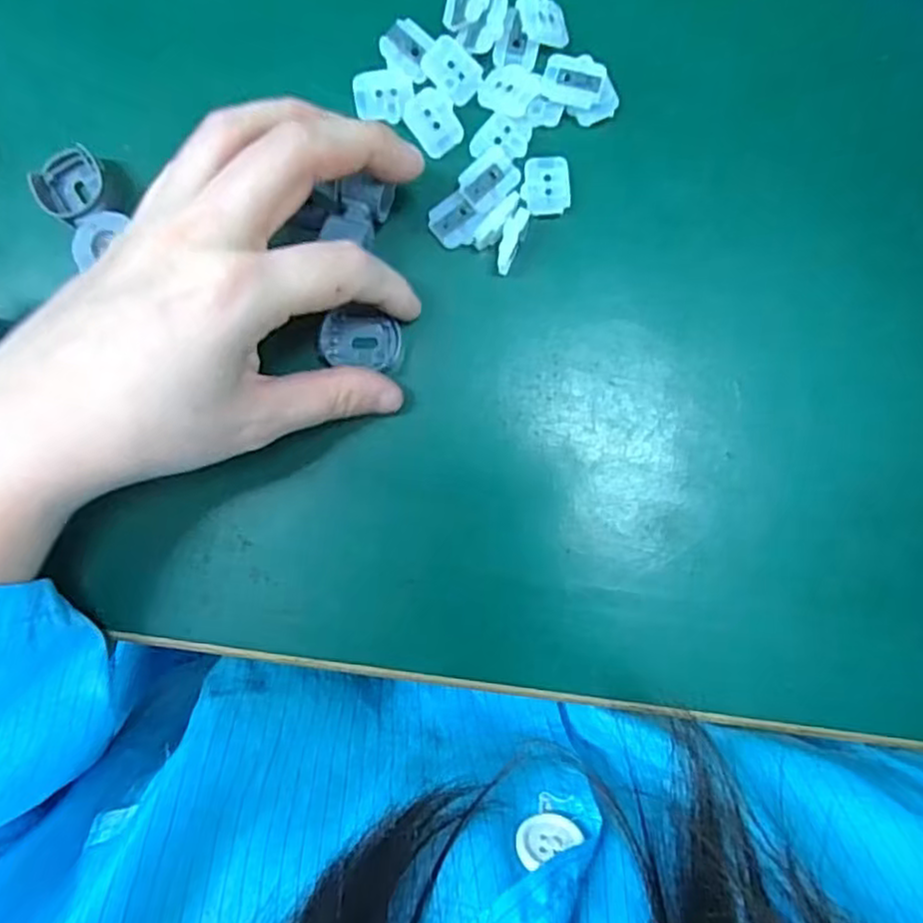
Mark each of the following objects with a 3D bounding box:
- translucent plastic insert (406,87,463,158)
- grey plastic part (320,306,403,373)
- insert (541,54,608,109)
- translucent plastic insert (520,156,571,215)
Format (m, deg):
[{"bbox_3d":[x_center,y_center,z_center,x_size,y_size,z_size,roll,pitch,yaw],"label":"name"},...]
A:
[{"bbox_3d":[-0.010,-0.126,0.249,0.017,0.006,0.022,-40,88,0],"label":"translucent plastic insert"},{"bbox_3d":[-0.036,-0.044,0.246,0.029,0.009,0.018,6,88,1],"label":"grey plastic part"},{"bbox_3d":[0.041,-0.138,0.242,0.022,0.004,0.018,13,93,2],"label":"insert"},{"bbox_3d":[0.031,-0.102,0.247,0.017,0.004,0.022,-4,88,1],"label":"translucent plastic insert"}]

